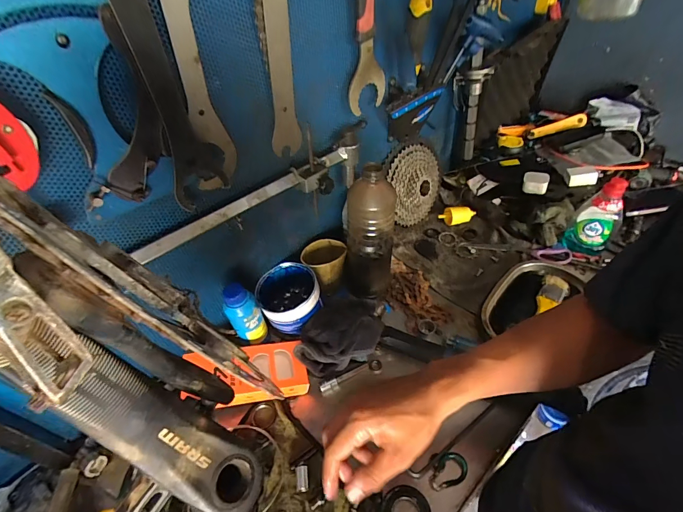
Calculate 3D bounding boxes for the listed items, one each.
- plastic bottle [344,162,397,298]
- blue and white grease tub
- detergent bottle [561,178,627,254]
[{"bbox_3d":[0.043,-0.027,0.594,0.081,0.261,0.064,1,47,7],"label":"plastic bottle"},{"bbox_3d":[-0.088,0.073,0.608,0.097,0.072,0.100,-3,47,3],"label":"blue and white grease tub"},{"bbox_3d":[0.475,-0.069,0.664,0.071,0.155,0.048,30,56,29],"label":"detergent bottle"}]

